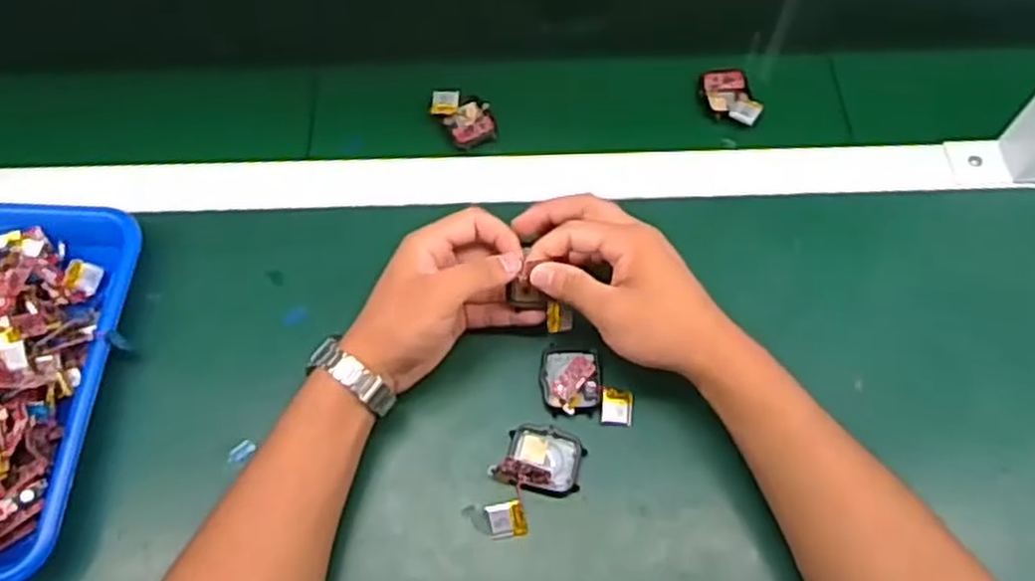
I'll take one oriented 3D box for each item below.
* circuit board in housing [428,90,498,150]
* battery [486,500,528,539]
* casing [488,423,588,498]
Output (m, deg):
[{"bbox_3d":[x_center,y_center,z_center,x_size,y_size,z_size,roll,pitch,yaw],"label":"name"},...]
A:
[{"bbox_3d":[-0.041,-0.131,0.603,0.043,0.011,0.053,-16,64,-6],"label":"circuit board in housing"},{"bbox_3d":[-0.006,0.138,0.474,0.023,0.008,0.020,-13,64,-5],"label":"battery"},{"bbox_3d":[0.014,0.104,0.488,0.052,0.015,0.040,13,65,8],"label":"casing"}]

